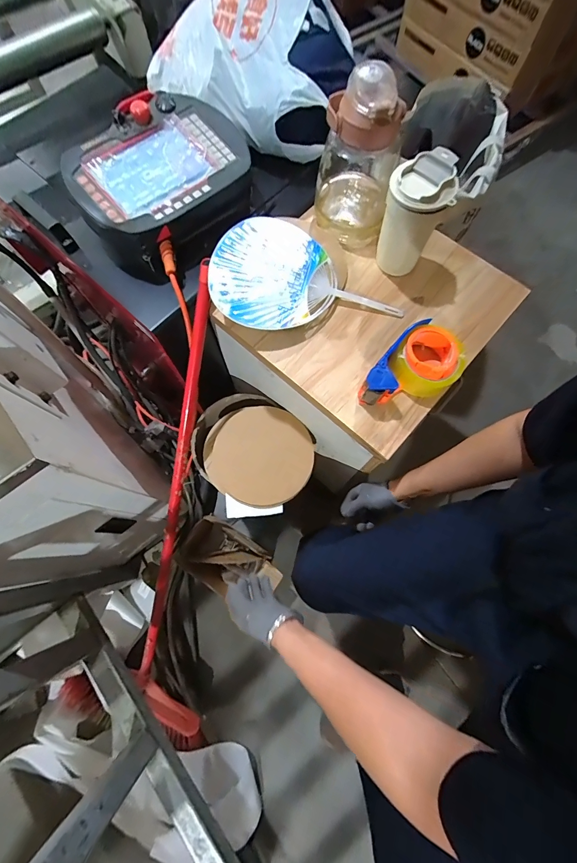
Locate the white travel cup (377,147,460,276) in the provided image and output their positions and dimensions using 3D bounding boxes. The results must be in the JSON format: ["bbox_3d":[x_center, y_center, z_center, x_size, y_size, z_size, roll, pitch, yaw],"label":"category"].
[{"bbox_3d":[0.183,-0.317,0.526,0.083,0.157,0.084,0,74,0],"label":"white travel cup"}]

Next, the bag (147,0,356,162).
[{"bbox_3d":[-0.058,-0.645,0.598,0.325,0.122,0.275,16,74,4],"label":"bag"}]

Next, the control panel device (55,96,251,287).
[{"bbox_3d":[-0.206,-0.409,0.577,0.234,0.087,0.288,33,76,9],"label":"control panel device"}]

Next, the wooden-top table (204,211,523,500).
[{"bbox_3d":[0.131,-0.139,0.819,0.382,0.522,0.404,39,77,10],"label":"wooden-top table"}]

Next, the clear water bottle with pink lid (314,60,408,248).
[{"bbox_3d":[0.110,-0.410,0.547,0.126,0.216,0.132,11,74,3],"label":"clear water bottle with pink lid"}]

